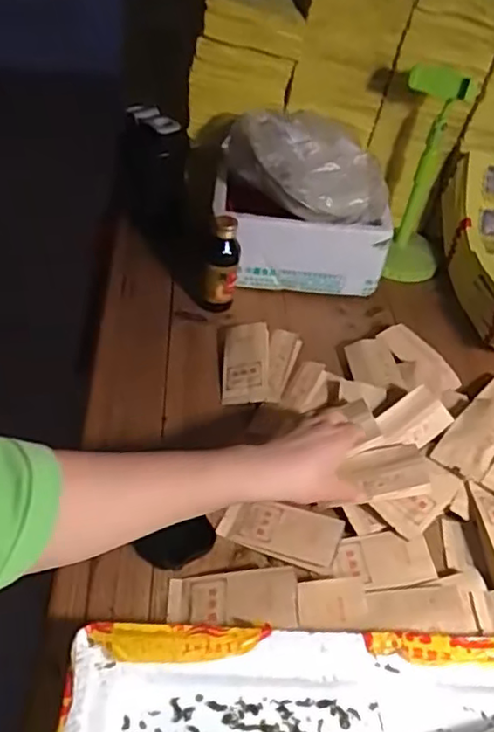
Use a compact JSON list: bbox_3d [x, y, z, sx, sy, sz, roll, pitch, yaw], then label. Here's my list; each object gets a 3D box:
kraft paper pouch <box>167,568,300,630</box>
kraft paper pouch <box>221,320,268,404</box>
[{"bbox_3d":[-0.013,0.193,0.507,0.107,0.014,0.046,-6,41,13],"label":"kraft paper pouch"},{"bbox_3d":[0.000,-0.004,0.712,0.051,0.014,0.107,3,62,1],"label":"kraft paper pouch"}]

